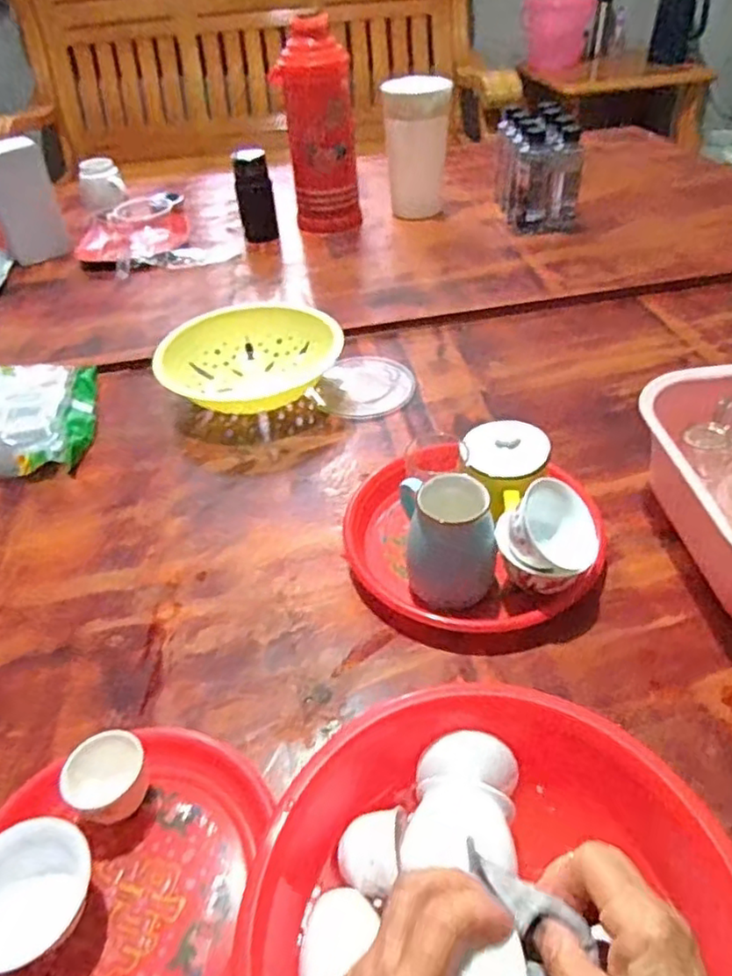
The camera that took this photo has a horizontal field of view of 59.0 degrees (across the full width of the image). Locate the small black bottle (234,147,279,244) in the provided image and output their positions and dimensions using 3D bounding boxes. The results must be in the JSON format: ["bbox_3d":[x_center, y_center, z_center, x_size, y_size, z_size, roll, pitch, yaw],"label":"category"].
[{"bbox_3d":[-0.211,-0.554,1.238,0.064,0.157,0.060,-10,42,-4],"label":"small black bottle"}]

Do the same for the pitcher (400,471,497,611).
[{"bbox_3d":[0.076,0.049,0.592,0.075,0.113,0.093,-5,42,2],"label":"pitcher"}]

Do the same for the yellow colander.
[{"bbox_3d":[-0.170,-0.199,0.927,0.240,0.069,0.209,-15,43,-9],"label":"yellow colander"}]

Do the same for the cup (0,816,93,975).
[{"bbox_3d":[-0.221,0.272,0.429,0.078,0.064,0.086,31,53,33],"label":"cup"}]

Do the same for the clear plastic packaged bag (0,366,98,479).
[{"bbox_3d":[-0.475,-0.095,0.837,0.217,0.075,0.187,-14,43,-8],"label":"clear plastic packaged bag"}]

